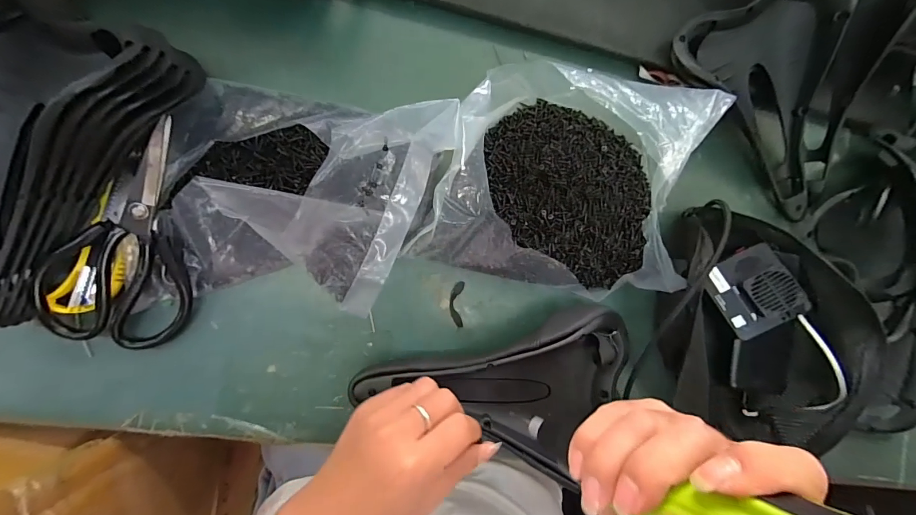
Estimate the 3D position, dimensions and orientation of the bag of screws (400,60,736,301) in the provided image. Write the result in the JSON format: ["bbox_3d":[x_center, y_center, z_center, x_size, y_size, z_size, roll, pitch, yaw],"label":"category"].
[{"bbox_3d":[0.106,-0.073,0.370,0.268,0.064,0.204,8,90,-8],"label":"bag of screws"}]

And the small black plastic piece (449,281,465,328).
[{"bbox_3d":[-0.001,0.047,0.395,0.014,0.004,0.045,3,90,-8],"label":"small black plastic piece"}]

